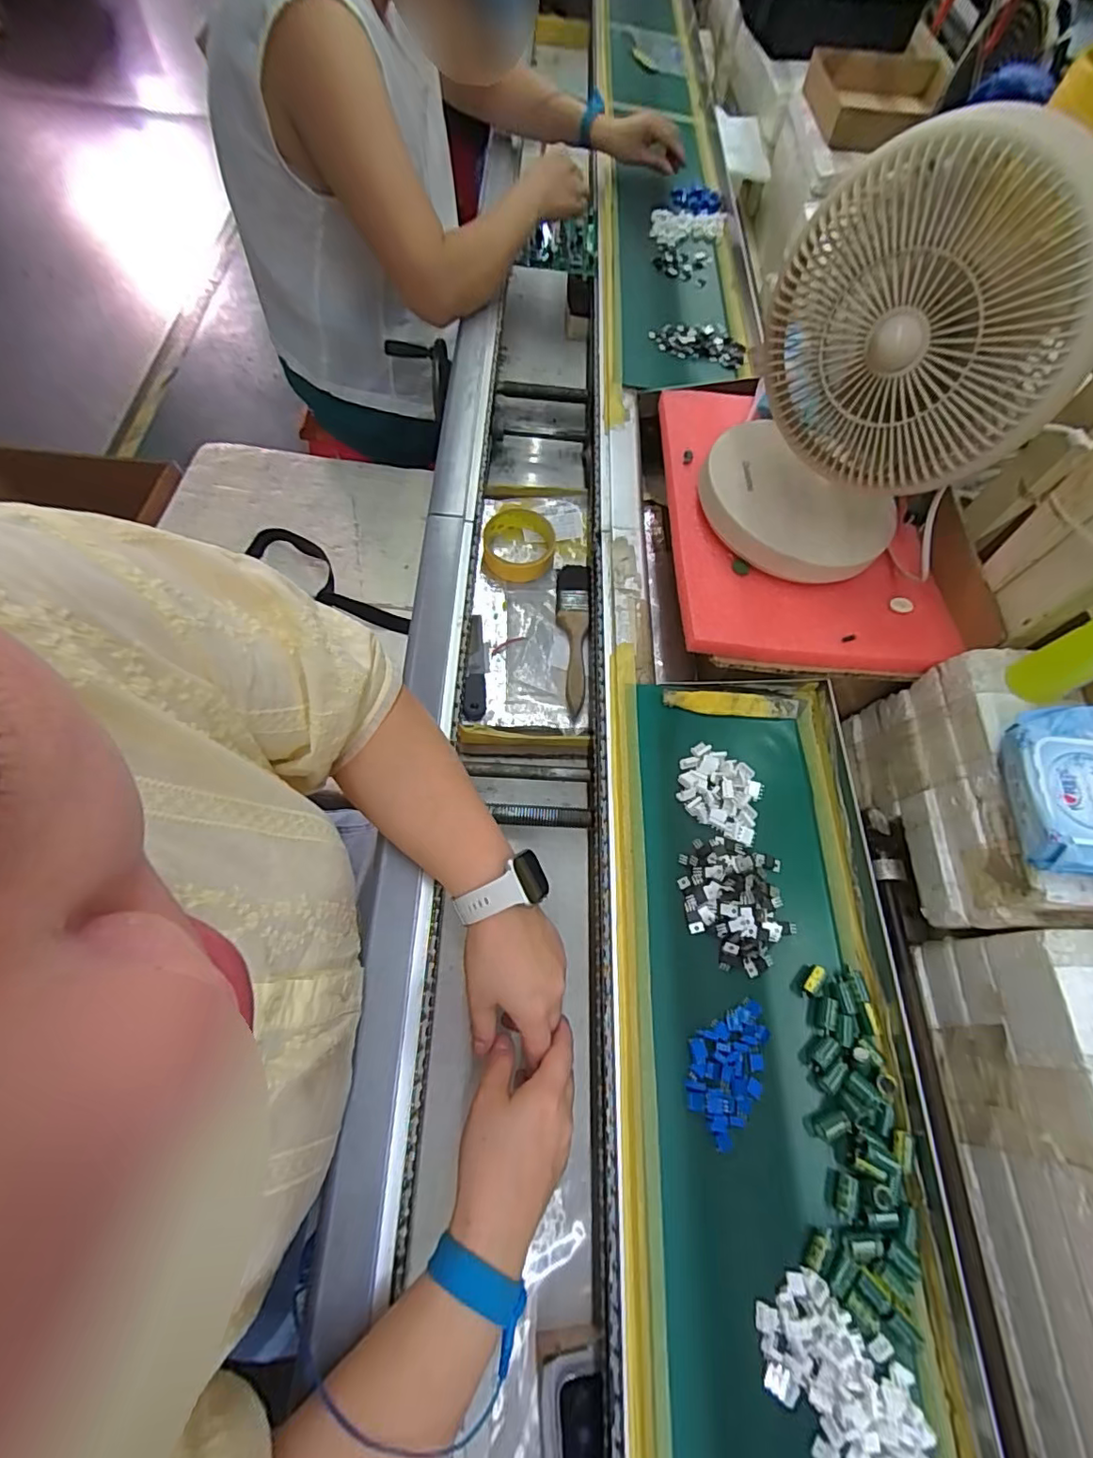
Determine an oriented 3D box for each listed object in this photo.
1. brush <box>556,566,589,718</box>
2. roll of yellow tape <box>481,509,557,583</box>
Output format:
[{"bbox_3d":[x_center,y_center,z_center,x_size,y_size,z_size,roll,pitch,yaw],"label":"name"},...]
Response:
[{"bbox_3d":[0.029,-0.107,0.637,0.037,0.012,0.200,4,65,-3],"label":"brush"},{"bbox_3d":[-0.034,-0.225,0.679,0.087,0.025,0.087,2,65,-4],"label":"roll of yellow tape"}]

